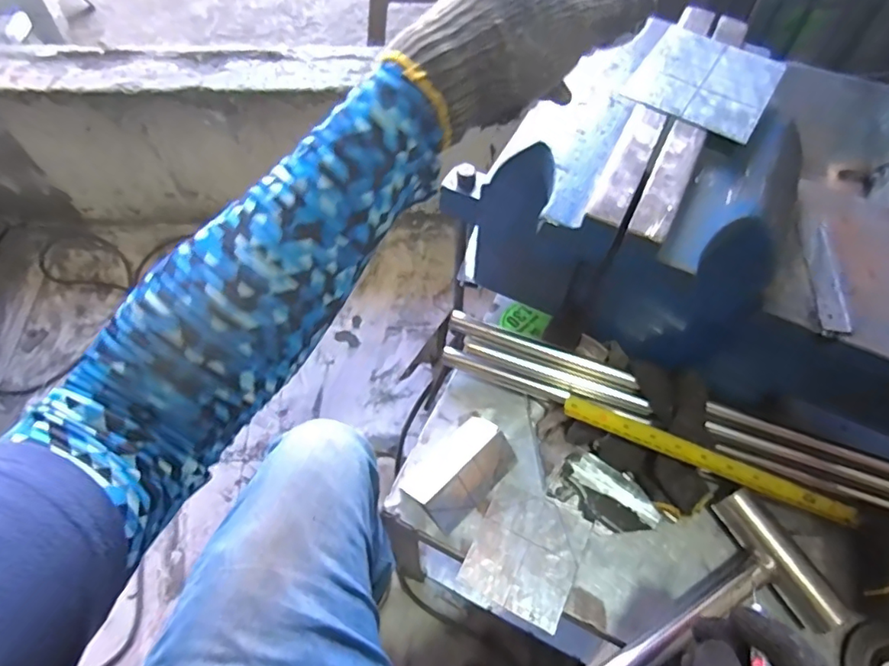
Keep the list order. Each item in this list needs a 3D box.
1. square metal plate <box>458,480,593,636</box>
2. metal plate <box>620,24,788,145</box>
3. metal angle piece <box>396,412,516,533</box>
[{"bbox_3d":[0.075,0.197,0.489,0.092,0.006,0.103,25,61,13],"label":"square metal plate"},{"bbox_3d":[0.195,-0.190,0.405,0.093,0.004,0.103,29,65,18],"label":"metal plate"},{"bbox_3d":[0.017,0.128,0.509,0.064,0.027,0.102,41,68,18],"label":"metal angle piece"}]

